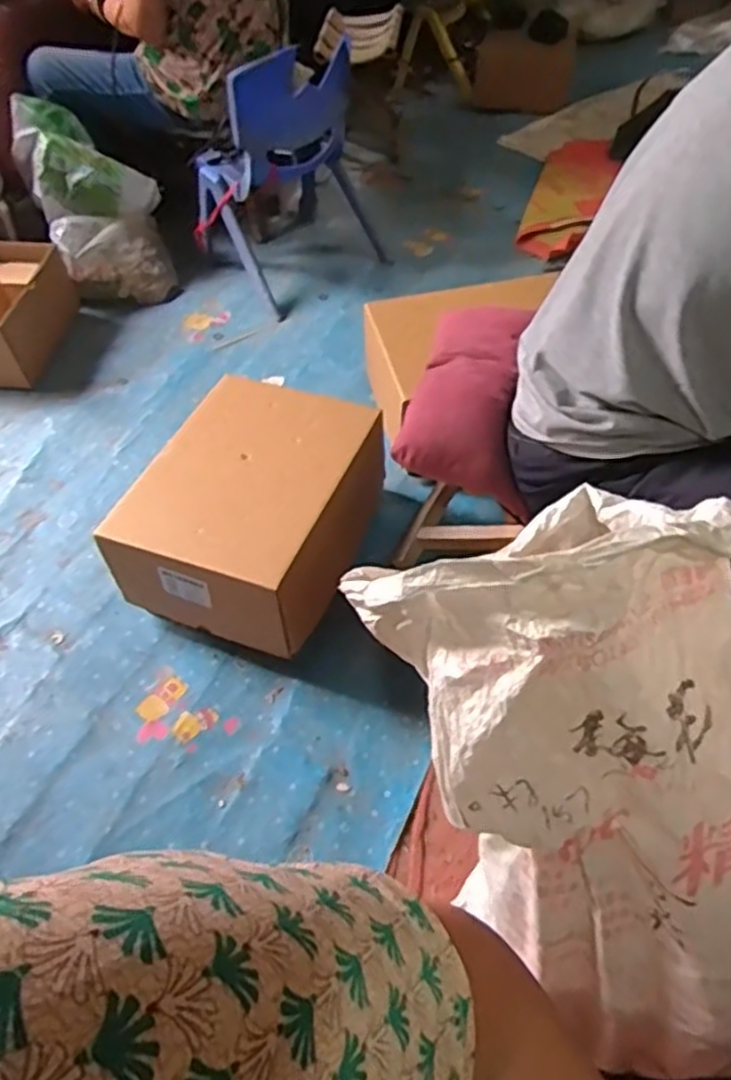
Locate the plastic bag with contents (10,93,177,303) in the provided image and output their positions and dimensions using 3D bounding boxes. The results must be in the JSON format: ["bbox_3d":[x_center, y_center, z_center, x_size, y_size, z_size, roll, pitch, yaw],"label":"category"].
[{"bbox_3d":[-0.615,-0.770,1.626,0.268,0.357,0.304,-19,54,-11],"label":"plastic bag with contents"}]

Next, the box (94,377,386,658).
[{"bbox_3d":[-0.174,-0.049,1.108,0.299,0.162,0.374,16,55,16],"label":"box"}]

